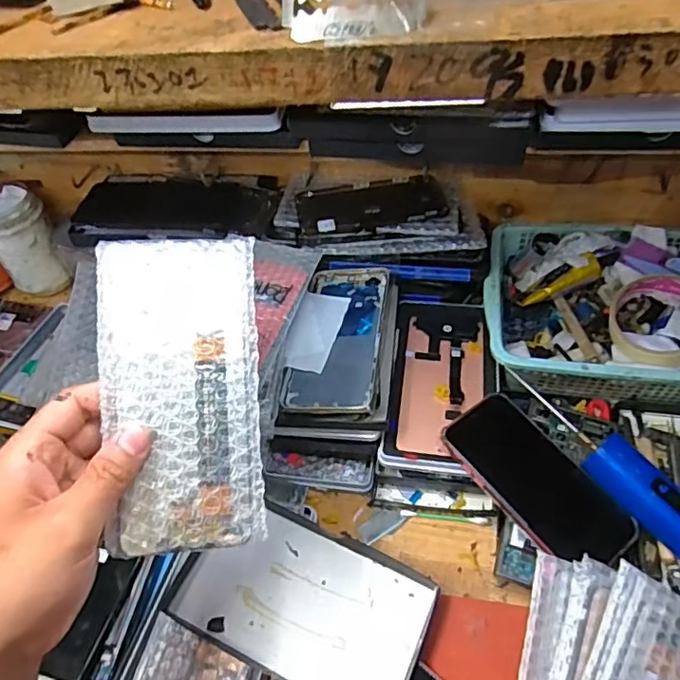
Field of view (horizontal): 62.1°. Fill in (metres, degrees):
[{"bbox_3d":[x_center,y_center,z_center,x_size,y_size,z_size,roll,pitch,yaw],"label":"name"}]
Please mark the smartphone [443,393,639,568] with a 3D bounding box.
[{"bbox_3d":[0.156,0.110,0.447,0.077,0.006,0.149,-32,63,-23],"label":"smartphone"}]

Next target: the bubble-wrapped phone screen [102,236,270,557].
[{"bbox_3d":[-0.089,0.030,0.320,0.085,0.006,0.173,-2,86,-14],"label":"bubble-wrapped phone screen"}]

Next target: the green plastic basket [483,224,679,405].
[{"bbox_3d":[0.274,-0.032,0.532,0.261,0.061,0.186,5,51,11],"label":"green plastic basket"}]

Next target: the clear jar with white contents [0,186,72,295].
[{"bbox_3d":[-0.383,-0.116,0.686,0.073,0.116,0.067,-31,53,-19],"label":"clear jar with white contents"}]

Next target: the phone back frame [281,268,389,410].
[{"bbox_3d":[0.000,-0.010,0.505,0.074,0.007,0.170,3,50,9],"label":"phone back frame"}]

